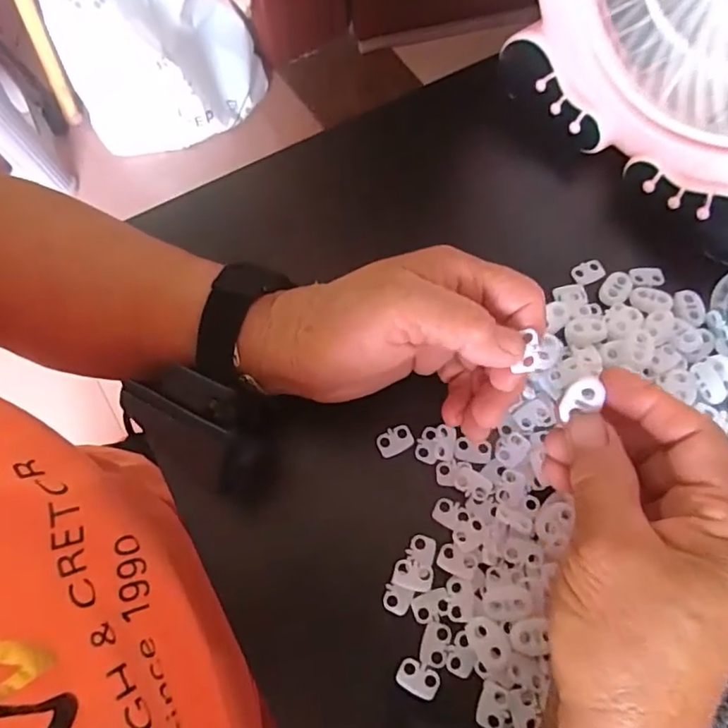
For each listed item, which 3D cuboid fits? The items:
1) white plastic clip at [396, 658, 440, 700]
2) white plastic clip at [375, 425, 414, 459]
[{"bbox_3d":[0.024,0.141,0.250,0.019,0.004,0.013,28,72,11],"label":"white plastic clip"},{"bbox_3d":[0.016,0.041,0.291,0.019,0.005,0.013,-19,70,-7],"label":"white plastic clip"}]

